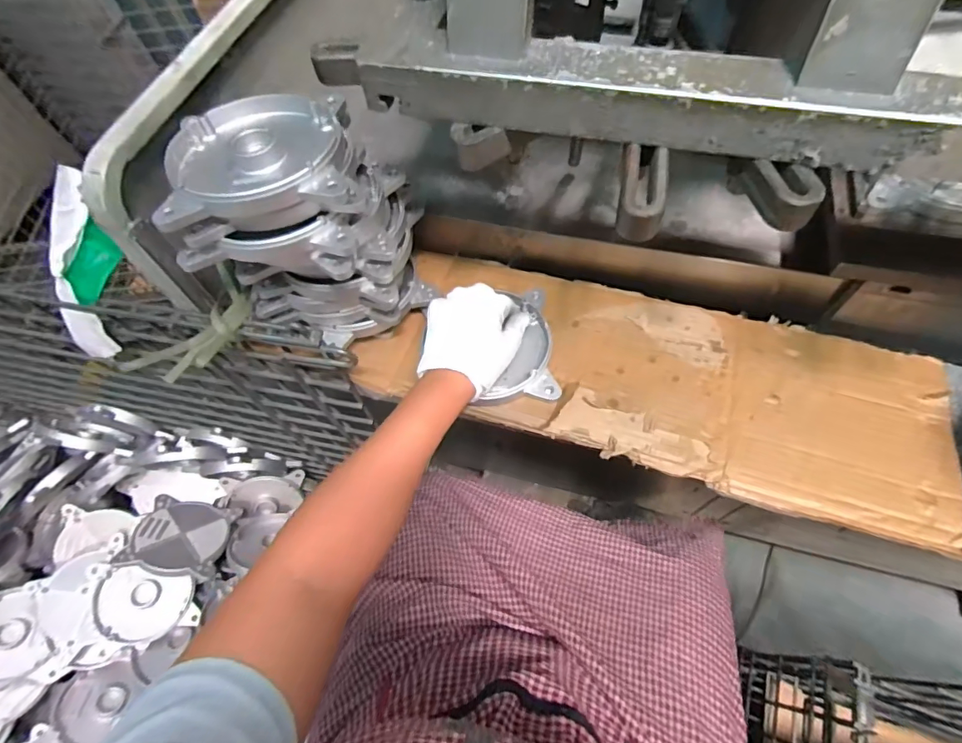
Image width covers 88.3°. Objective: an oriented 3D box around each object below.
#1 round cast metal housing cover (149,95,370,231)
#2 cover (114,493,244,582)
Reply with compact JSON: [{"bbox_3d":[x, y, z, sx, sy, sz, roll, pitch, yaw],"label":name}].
[{"bbox_3d":[-0.184,-0.182,0.423,0.148,0.039,0.161,-2,62,3],"label":"round cast metal housing cover"},{"bbox_3d":[-0.503,0.274,0.839,0.139,0.029,0.132,13,30,-13],"label":"cover"}]

